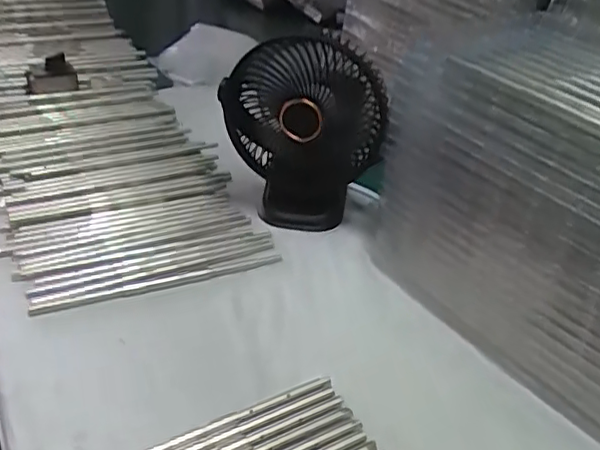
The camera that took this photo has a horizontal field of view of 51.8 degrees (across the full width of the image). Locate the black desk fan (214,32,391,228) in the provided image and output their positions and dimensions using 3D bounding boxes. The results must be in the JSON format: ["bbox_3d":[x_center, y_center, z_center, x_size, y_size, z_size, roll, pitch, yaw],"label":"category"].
[{"bbox_3d":[0.001,-0.080,0.577,0.141,0.177,0.062,1,31,-4],"label":"black desk fan"}]

